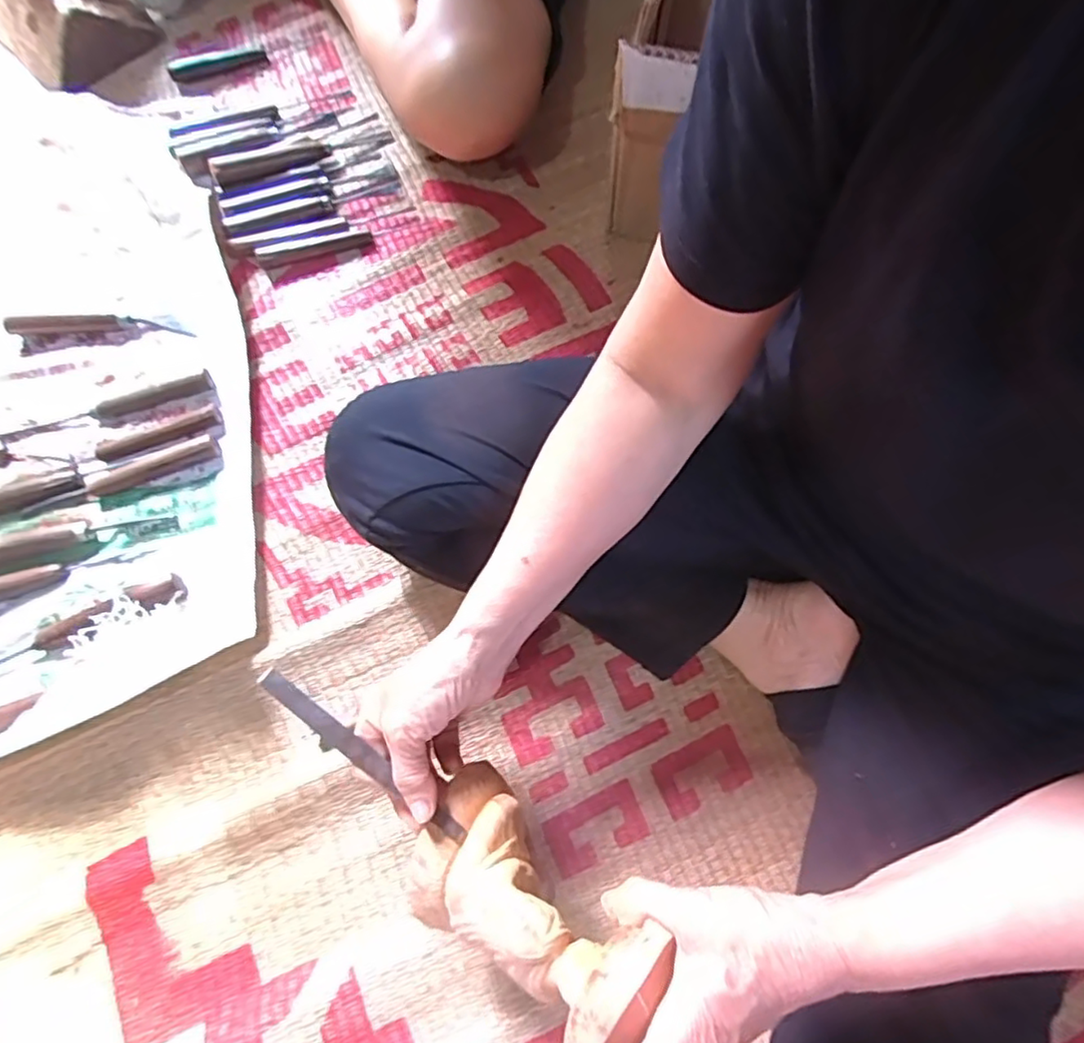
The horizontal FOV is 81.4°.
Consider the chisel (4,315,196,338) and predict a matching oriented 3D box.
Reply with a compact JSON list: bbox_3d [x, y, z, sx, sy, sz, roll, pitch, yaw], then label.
[{"bbox_3d":[-0.405,-0.181,0.578,0.158,0.016,0.019,-2,74,-2],"label":"chisel"}]

